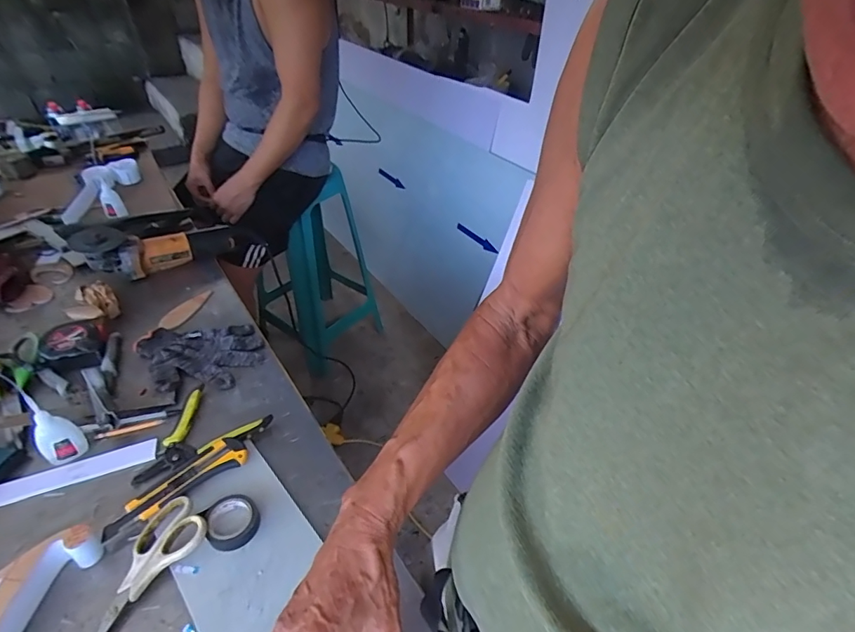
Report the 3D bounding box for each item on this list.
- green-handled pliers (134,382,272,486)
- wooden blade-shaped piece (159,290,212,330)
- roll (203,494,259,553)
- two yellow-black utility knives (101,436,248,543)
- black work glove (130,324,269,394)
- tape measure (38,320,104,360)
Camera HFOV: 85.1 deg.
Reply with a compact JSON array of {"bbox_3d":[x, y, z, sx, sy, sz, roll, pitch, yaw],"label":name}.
[{"bbox_3d":[-0.304,0.166,0.619,0.131,0.021,0.148,14,41,14],"label":"green-handled pliers"},{"bbox_3d":[-0.440,-0.014,0.850,0.042,0.006,0.117,13,41,13],"label":"wooden blade-shaped piece"},{"bbox_3d":[-0.223,0.233,0.532,0.055,0.015,0.061,-18,44,-23],"label":"roll"},{"bbox_3d":[-0.302,0.205,0.564,0.167,0.024,0.039,-31,50,-34],"label":"two yellow-black utility knives"},{"bbox_3d":[-0.364,0.063,0.744,0.188,0.020,0.141,-6,40,-9],"label":"black work glove"},{"bbox_3d":[-0.562,0.044,0.744,0.083,0.041,0.076,-17,43,-22],"label":"tape measure"}]

